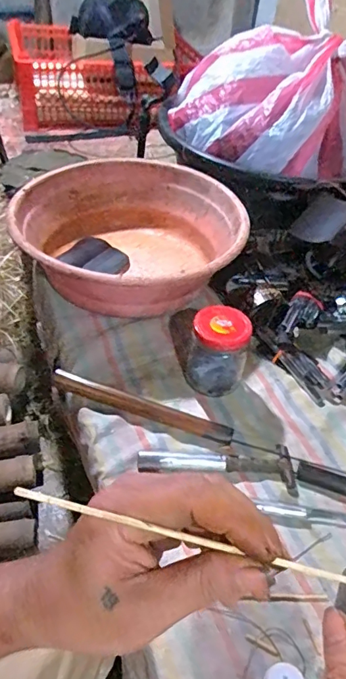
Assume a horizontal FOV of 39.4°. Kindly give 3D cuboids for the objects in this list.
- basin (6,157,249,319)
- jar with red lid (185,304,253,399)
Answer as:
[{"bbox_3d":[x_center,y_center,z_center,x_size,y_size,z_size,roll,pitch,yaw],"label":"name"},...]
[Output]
[{"bbox_3d":[-0.056,-0.143,0.698,0.306,0.109,0.300,5,42,-4],"label":"basin"},{"bbox_3d":[0.051,0.015,0.562,0.063,0.099,0.058,1,44,-1],"label":"jar with red lid"}]

